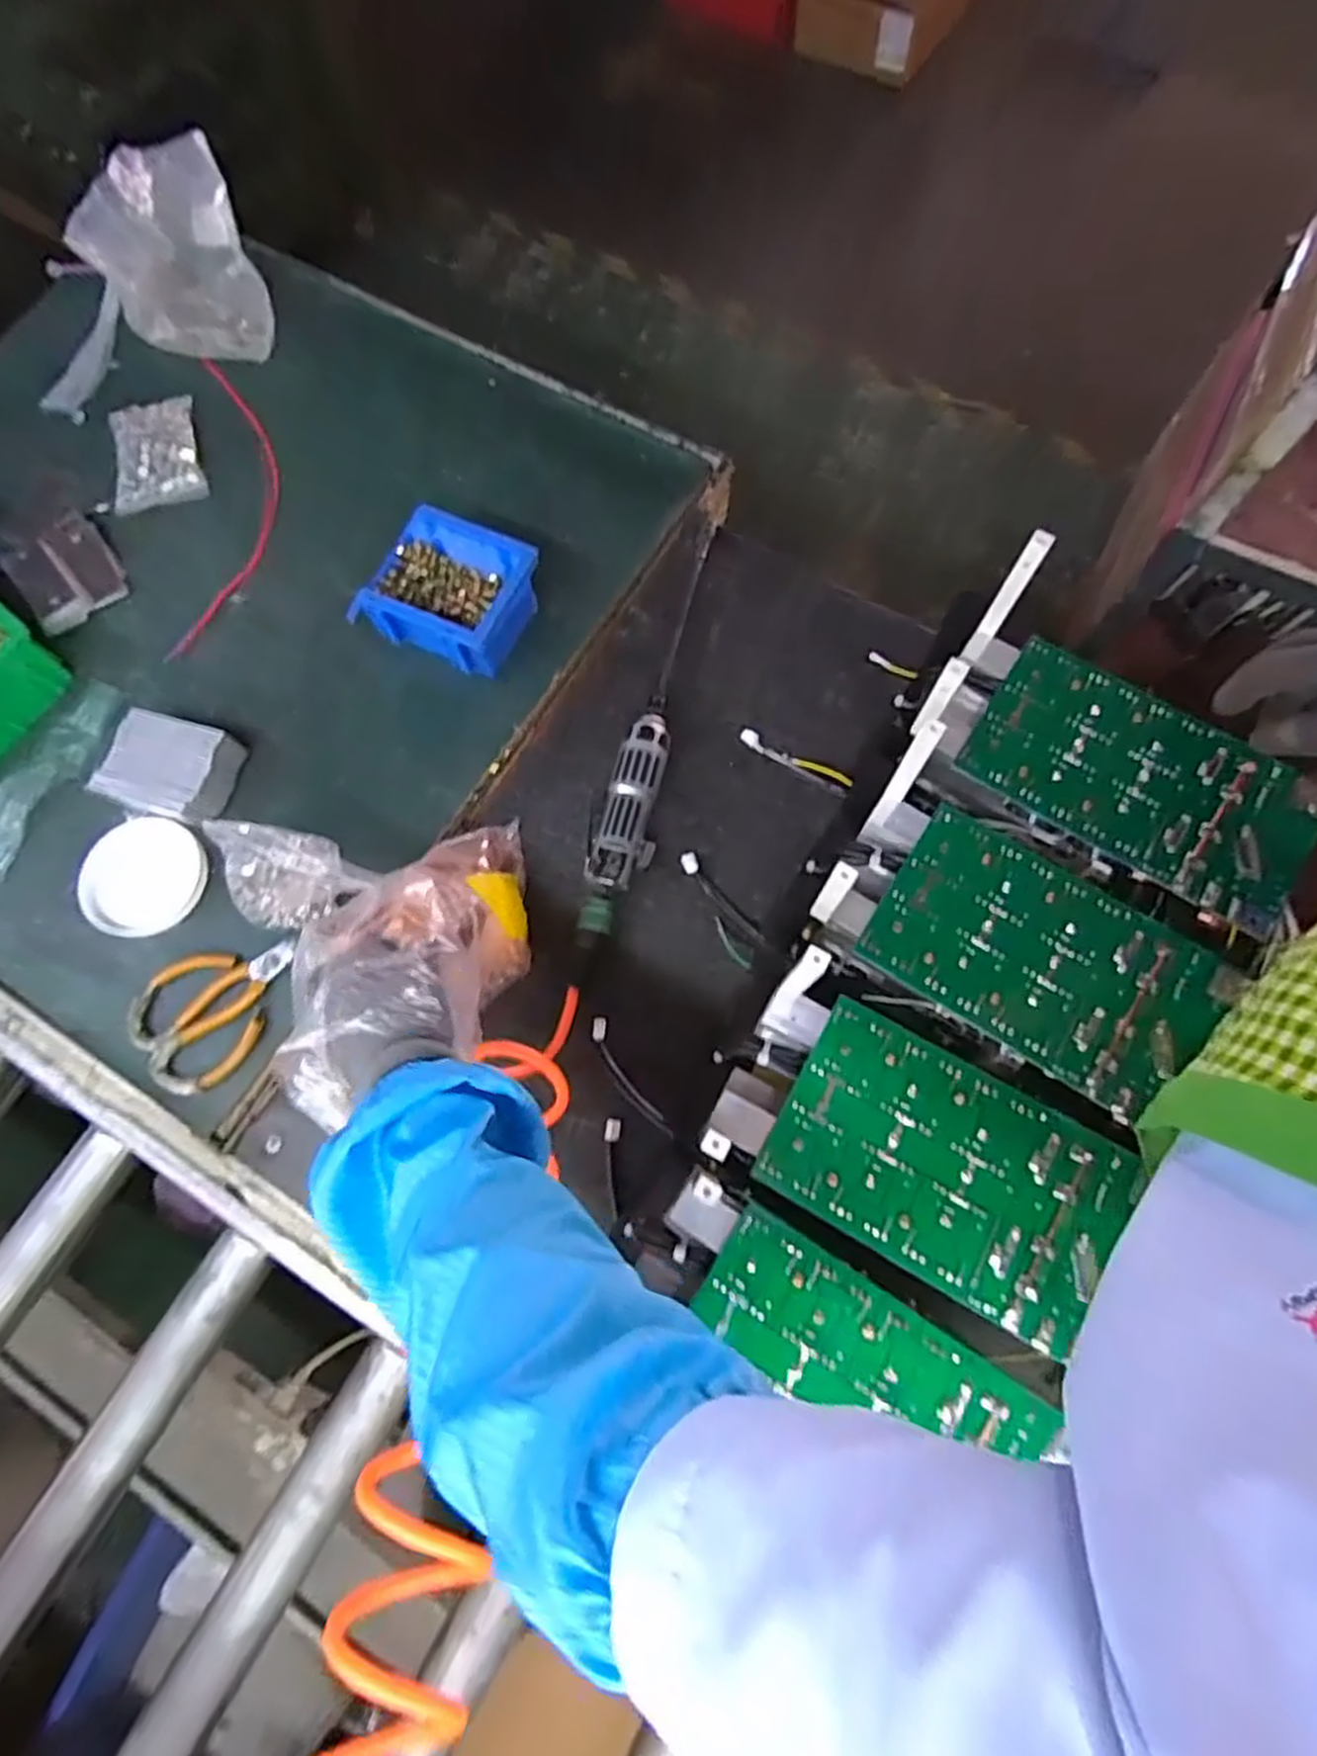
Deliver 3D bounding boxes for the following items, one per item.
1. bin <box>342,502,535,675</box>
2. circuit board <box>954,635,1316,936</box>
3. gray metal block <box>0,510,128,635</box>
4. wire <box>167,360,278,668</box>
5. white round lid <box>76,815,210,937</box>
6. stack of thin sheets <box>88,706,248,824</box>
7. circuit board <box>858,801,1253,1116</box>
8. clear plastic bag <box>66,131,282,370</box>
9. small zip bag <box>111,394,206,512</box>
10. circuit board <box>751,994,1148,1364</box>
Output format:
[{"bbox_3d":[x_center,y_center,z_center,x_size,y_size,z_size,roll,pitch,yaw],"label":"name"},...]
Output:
[{"bbox_3d":[-0.189,-0.253,0.696,0.144,0.068,0.119,23,76,8],"label":"bin"},{"bbox_3d":[0.327,-0.068,0.528,0.219,0.013,0.118,32,77,10],"label":"circuit board"},{"bbox_3d":[-0.565,-0.293,0.740,0.085,0.024,0.113,-37,77,-9],"label":"gray metal block"},{"bbox_3d":[-0.422,-0.375,0.773,0.090,0.008,0.350,-3,76,1],"label":"wire"},{"bbox_3d":[-0.428,-0.001,0.647,0.098,0.009,0.098,0,74,1],"label":"white round lid"},{"bbox_3d":[-0.414,-0.095,0.663,0.098,0.042,0.083,16,75,6],"label":"stack of thin sheets"},{"bbox_3d":[0.247,0.052,0.498,0.206,0.010,0.123,33,78,10],"label":"circuit board"},{"bbox_3d":[-0.482,-0.622,0.779,0.155,0.124,0.147,-28,76,-6],"label":"clear plastic bag"},{"bbox_3d":[-0.506,-0.429,0.783,0.085,0.018,0.134,-16,75,-3],"label":"small zip bag"},{"bbox_3d":[0.170,0.172,0.464,0.193,0.013,0.124,28,77,9],"label":"circuit board"}]

